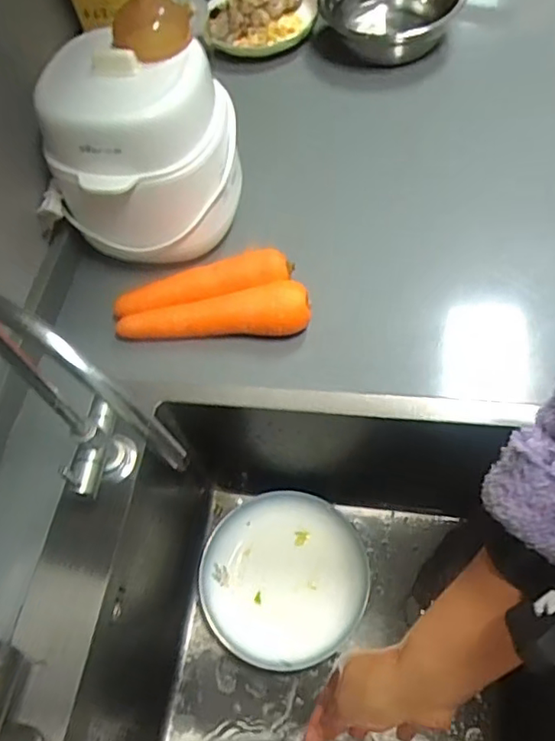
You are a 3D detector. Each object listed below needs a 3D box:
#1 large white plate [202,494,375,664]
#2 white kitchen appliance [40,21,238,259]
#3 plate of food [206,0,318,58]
[{"bbox_3d":[0.007,0.233,0.671,0.183,0.027,0.182,-2,60,3],"label":"large white plate"},{"bbox_3d":[-0.132,-0.226,0.596,0.170,0.159,0.163,10,61,9],"label":"white kitchen appliance"},{"bbox_3d":[-0.023,-0.536,0.894,0.159,0.034,0.184,-2,60,2],"label":"plate of food"}]

